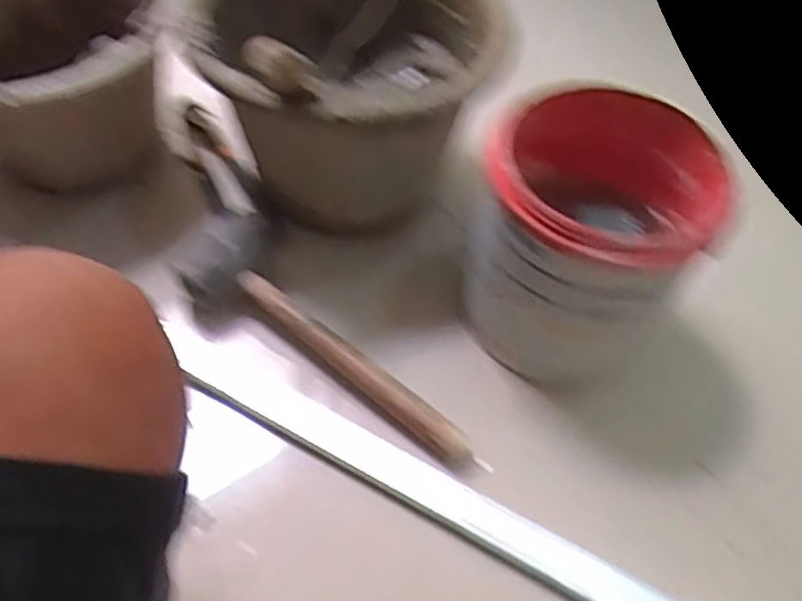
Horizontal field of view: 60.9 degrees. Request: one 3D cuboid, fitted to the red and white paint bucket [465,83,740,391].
[{"bbox_3d":[0.155,-0.049,0.570,0.173,0.174,0.161,2,53,-3],"label":"red and white paint bucket"}]

